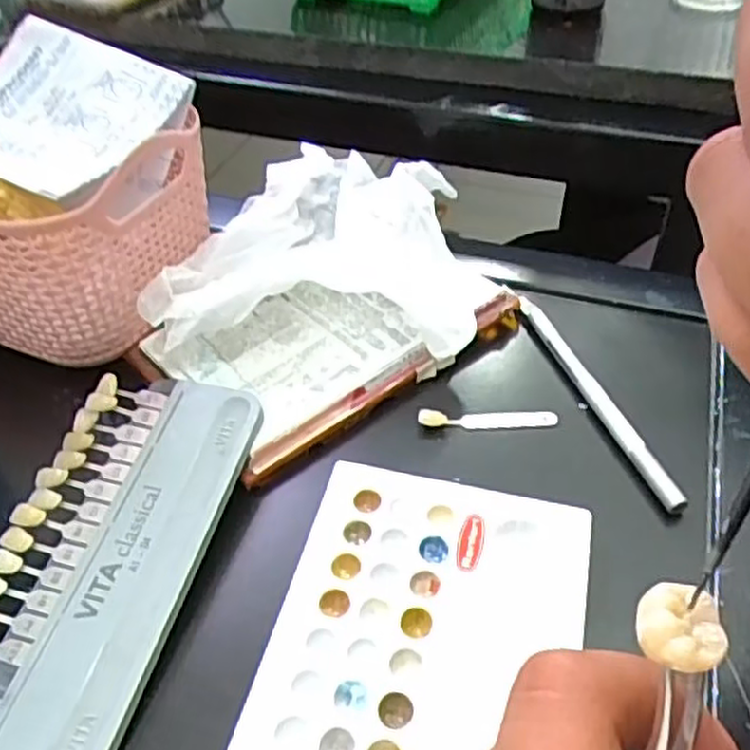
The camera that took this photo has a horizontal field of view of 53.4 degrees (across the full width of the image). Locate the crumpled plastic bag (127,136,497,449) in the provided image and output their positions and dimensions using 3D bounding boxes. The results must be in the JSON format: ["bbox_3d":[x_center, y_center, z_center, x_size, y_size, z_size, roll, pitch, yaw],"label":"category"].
[{"bbox_3d":[-0.016,-0.044,0.328,0.121,0.041,0.156,33,54,30],"label":"crumpled plastic bag"}]

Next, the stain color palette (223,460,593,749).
[{"bbox_3d":[0.010,0.092,0.218,0.091,0.009,0.149,10,45,11],"label":"stain color palette"}]

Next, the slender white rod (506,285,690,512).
[{"bbox_3d":[0.088,0.004,0.311,0.010,0.010,0.130,-16,46,-14],"label":"slender white rod"}]

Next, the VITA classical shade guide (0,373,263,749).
[{"bbox_3d":[-0.093,0.059,0.249,0.068,0.017,0.142,10,45,11],"label":"VITA classical shade guide"}]

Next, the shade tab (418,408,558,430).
[{"bbox_3d":[0.046,0.017,0.302,0.056,0.004,0.006,-1,44,0],"label":"shade tab"}]

